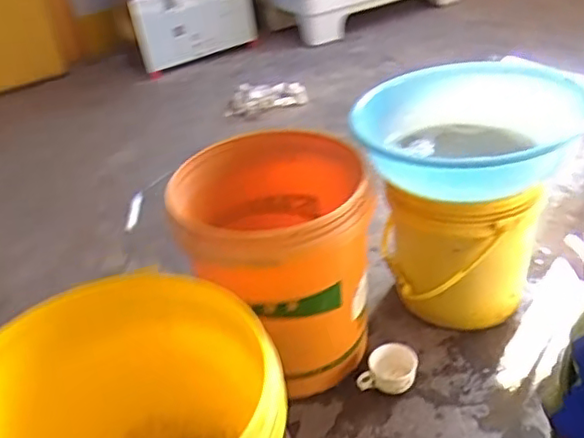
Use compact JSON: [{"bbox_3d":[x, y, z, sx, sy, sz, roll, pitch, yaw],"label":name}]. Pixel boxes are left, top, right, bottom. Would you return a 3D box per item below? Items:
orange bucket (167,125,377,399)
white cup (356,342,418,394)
[{"bbox_3d":[-0.008,0.072,0.996,0.297,0.343,0.297,-6,33,4],"label":"orange bucket"},{"bbox_3d":[0.152,0.236,0.979,0.095,0.044,0.072,-3,34,6],"label":"white cup"}]

